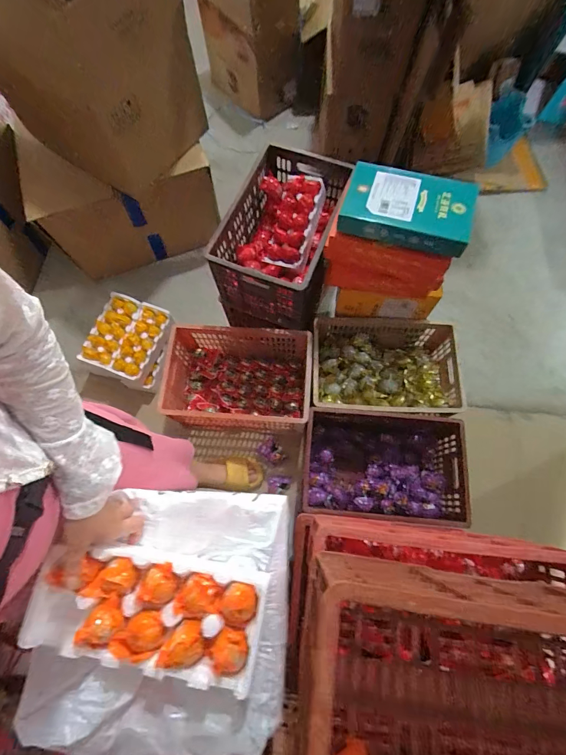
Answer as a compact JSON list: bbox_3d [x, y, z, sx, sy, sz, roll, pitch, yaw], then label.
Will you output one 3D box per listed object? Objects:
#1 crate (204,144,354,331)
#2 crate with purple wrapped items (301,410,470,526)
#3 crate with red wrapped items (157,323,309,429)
[{"bbox_3d":[-0.008,-0.443,1.187,0.333,0.286,0.488,14,72,6],"label":"crate"},{"bbox_3d":[0.315,0.285,1.163,0.483,0.217,0.311,4,72,3],"label":"crate with purple wrapped items"},{"bbox_3d":[-0.151,0.009,1.247,0.482,0.213,0.317,3,71,2],"label":"crate with red wrapped items"}]

